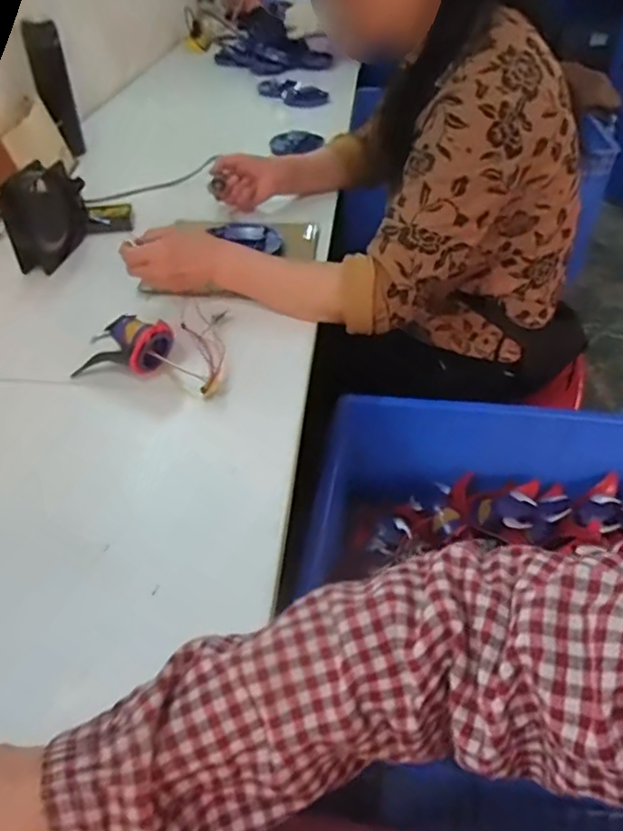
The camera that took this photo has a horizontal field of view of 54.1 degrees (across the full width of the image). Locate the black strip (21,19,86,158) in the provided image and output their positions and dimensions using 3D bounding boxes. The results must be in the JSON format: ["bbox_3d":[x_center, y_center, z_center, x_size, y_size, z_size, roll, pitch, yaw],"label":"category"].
[{"bbox_3d":[-0.462,-0.584,1.099,0.017,0.212,0.071,20,40,34],"label":"black strip"}]

